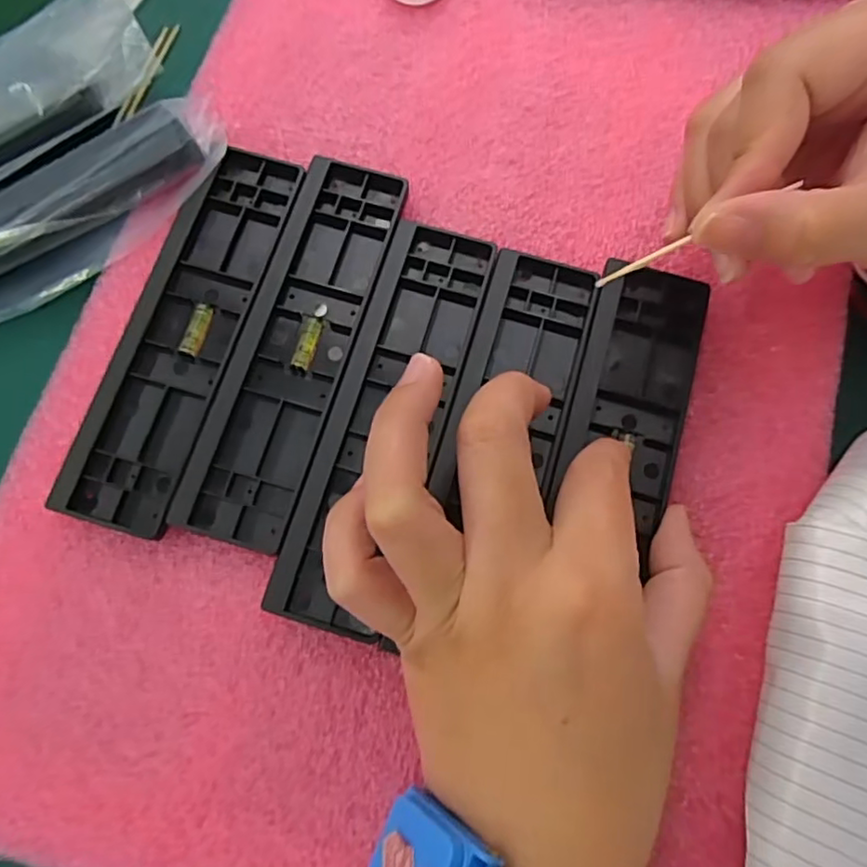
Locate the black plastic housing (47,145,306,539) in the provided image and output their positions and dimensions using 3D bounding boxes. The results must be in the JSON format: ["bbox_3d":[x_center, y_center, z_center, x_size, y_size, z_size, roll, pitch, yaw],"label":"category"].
[{"bbox_3d":[-0.098,-0.043,0.241,0.046,0.009,0.159,16,76,4],"label":"black plastic housing"}]

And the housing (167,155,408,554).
[{"bbox_3d":[-0.053,-0.036,0.241,0.044,0.006,0.159,17,76,4],"label":"housing"}]

